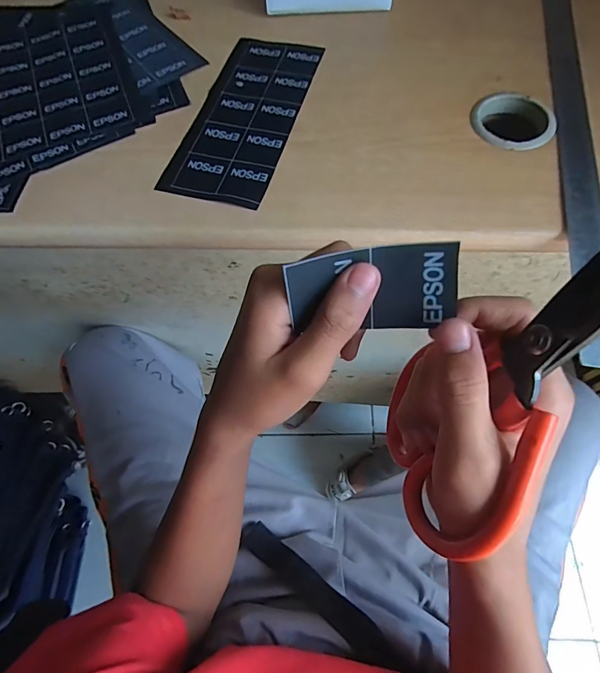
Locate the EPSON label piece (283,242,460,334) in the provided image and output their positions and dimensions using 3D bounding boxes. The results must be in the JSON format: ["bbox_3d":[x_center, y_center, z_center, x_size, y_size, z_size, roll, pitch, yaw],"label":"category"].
[{"bbox_3d":[0.033,-0.020,0.184,0.075,0.010,0.037,-4,108,6],"label":"EPSON label piece"}]

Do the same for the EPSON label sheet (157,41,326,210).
[{"bbox_3d":[-0.048,-0.205,0.373,0.091,0.004,0.207,14,68,9],"label":"EPSON label sheet"}]

